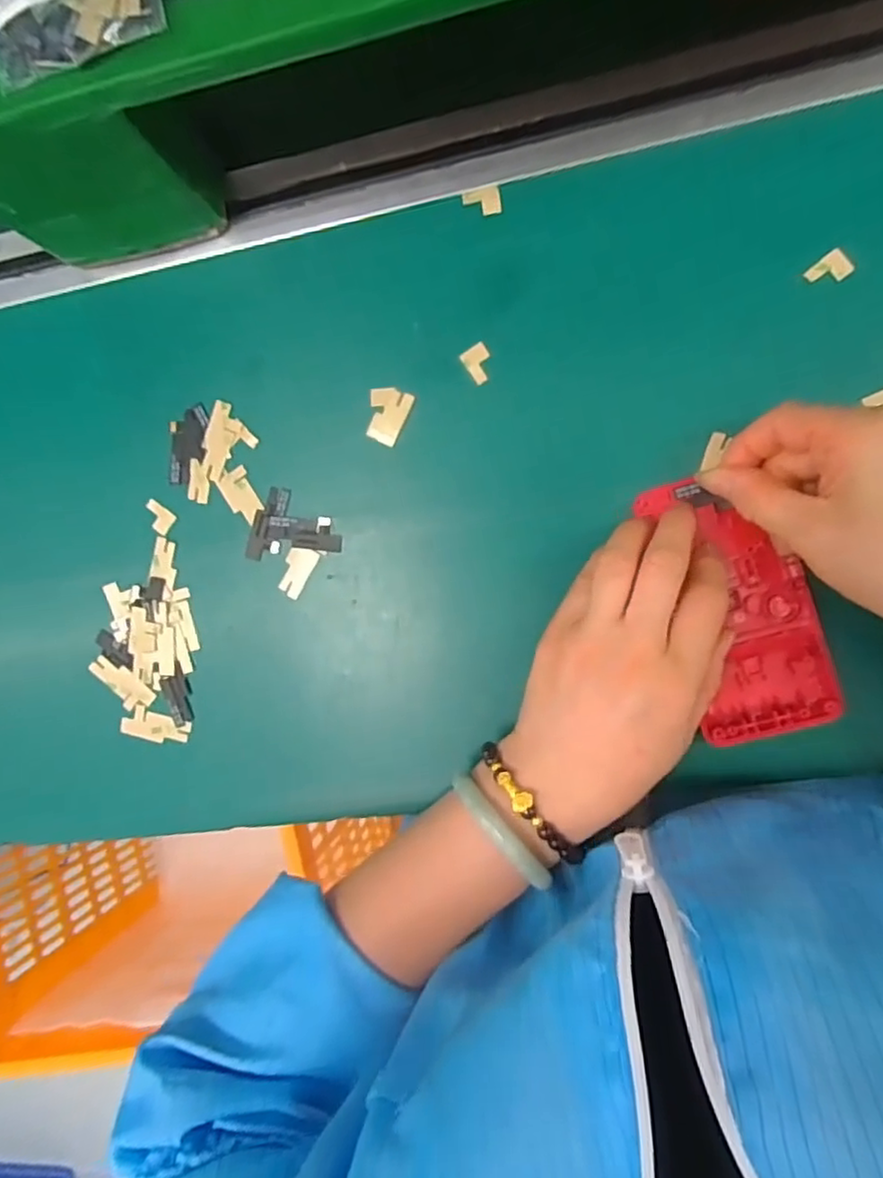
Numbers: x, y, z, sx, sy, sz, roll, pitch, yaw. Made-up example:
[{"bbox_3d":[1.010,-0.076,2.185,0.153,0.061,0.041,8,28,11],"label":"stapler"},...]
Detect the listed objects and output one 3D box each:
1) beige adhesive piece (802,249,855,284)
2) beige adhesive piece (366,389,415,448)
[{"bbox_3d":[0.176,-0.144,0.290,0.016,0.005,0.014,-39,87,9],"label":"beige adhesive piece"},{"bbox_3d":[-0.029,-0.089,0.325,0.021,0.004,0.027,27,97,7],"label":"beige adhesive piece"}]

